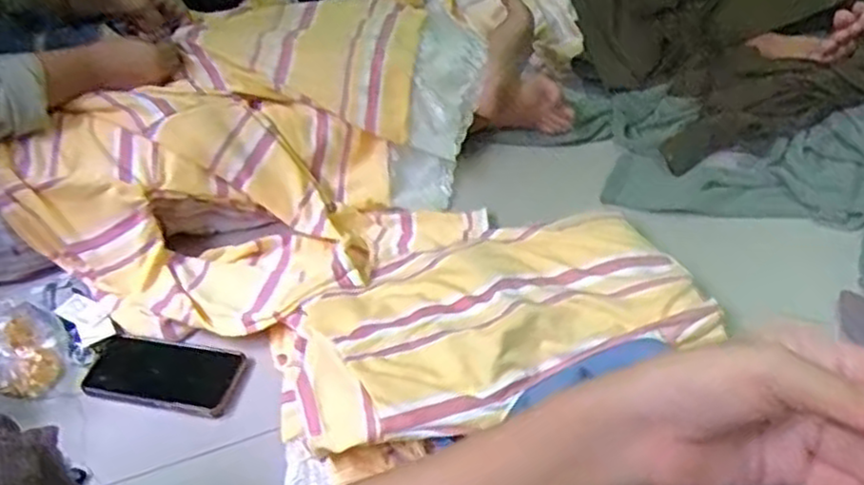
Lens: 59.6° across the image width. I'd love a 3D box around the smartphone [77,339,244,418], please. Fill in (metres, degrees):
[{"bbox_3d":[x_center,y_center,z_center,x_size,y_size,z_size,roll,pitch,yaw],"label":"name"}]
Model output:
[{"bbox_3d":[-0.288,0.141,0.814,0.168,0.013,0.080,8,54,12],"label":"smartphone"}]

